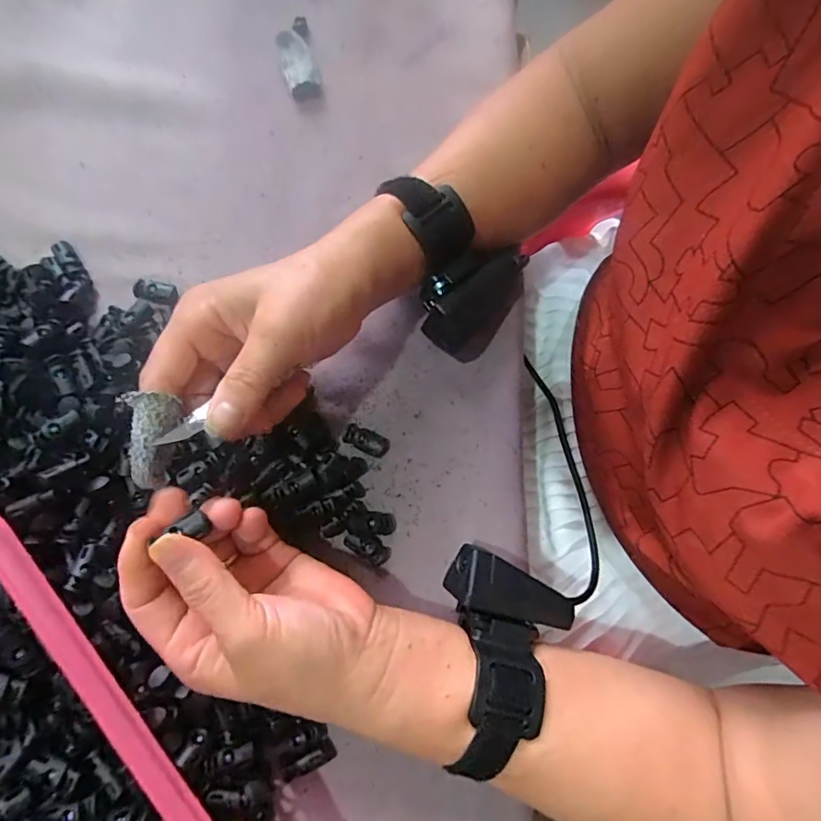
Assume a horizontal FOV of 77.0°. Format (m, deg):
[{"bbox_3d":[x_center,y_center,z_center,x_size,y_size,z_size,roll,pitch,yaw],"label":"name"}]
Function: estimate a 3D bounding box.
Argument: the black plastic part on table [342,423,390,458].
[{"bbox_3d":[-0.028,0.019,0.333,0.029,0.010,0.014,23,79,4],"label":"black plastic part on table"}]

